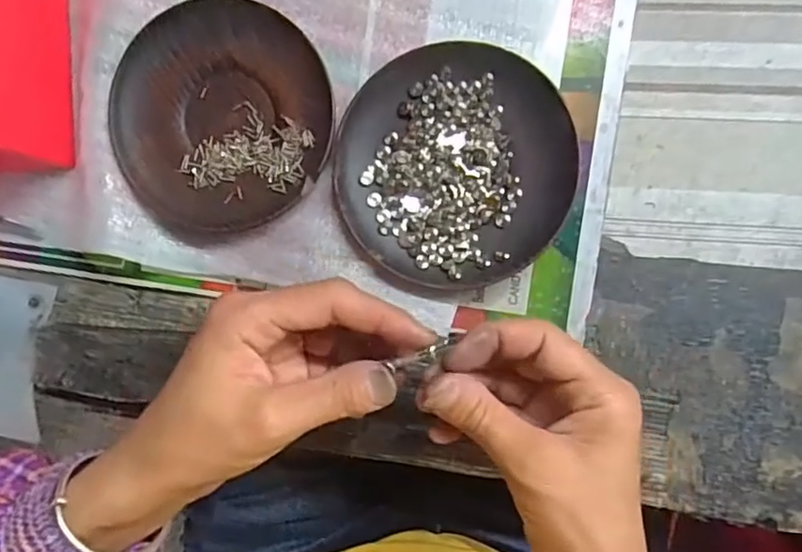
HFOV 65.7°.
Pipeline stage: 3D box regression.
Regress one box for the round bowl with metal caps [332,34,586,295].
[{"bbox_3d":[0.026,-0.055,0.311,0.112,0.020,0.115,0,90,6],"label":"round bowl with metal caps"}]

